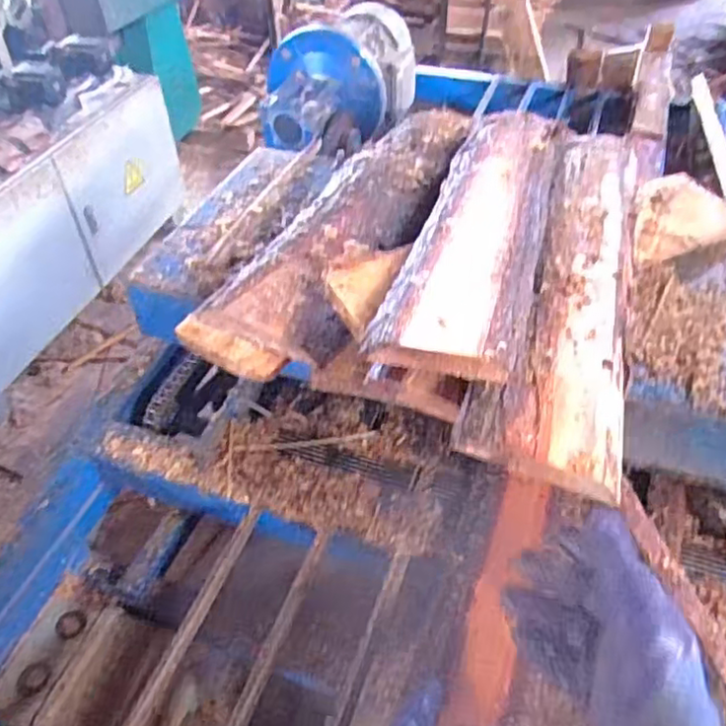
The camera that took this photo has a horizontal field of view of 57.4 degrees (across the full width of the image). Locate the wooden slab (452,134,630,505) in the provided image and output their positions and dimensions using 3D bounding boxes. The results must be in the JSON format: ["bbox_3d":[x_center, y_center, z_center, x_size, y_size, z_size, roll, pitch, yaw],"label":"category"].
[{"bbox_3d":[0.184,-0.096,0.592,0.106,0.029,0.488,11,45,13],"label":"wooden slab"}]

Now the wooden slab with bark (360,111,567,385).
[{"bbox_3d":[0.119,-0.145,0.619,0.110,0.033,0.458,11,45,13],"label":"wooden slab with bark"}]

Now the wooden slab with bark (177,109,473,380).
[{"bbox_3d":[0.006,-0.163,0.704,0.130,0.042,0.492,18,47,20],"label":"wooden slab with bark"}]

